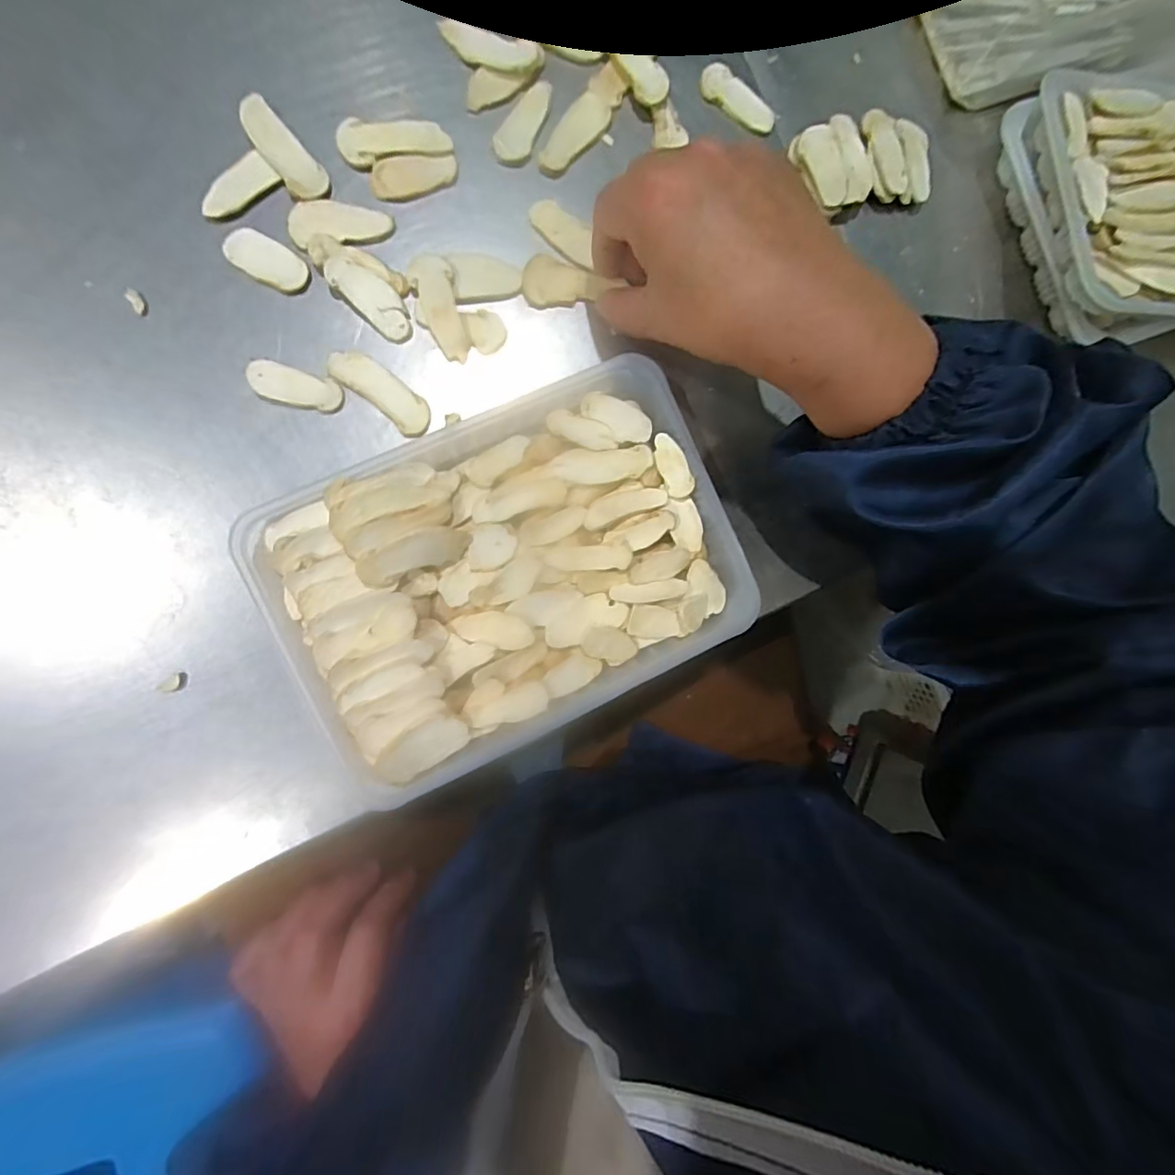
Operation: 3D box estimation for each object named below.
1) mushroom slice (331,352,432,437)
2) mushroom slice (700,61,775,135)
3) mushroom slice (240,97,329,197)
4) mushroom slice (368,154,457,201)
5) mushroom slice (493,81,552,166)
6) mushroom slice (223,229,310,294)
[{"bbox_3d":[-0.108,-0.104,0.287,0.055,0.004,0.021,38,84,-5],"label":"mushroom slice"},{"bbox_3d":[0.091,-0.292,0.328,0.049,0.005,0.023,31,85,-6],"label":"mushroom slice"},{"bbox_3d":[-0.157,-0.224,0.281,0.020,0.006,0.052,-41,94,-7],"label":"mushroom slice"},{"bbox_3d":[-0.093,-0.221,0.295,0.046,0.004,0.019,-20,110,-11],"label":"mushroom slice"},{"bbox_3d":[-0.035,-0.256,0.303,0.020,0.004,0.050,29,85,-6],"label":"mushroom slice"},{"bbox_3d":[-0.165,-0.168,0.282,0.041,0.004,0.022,29,85,-6],"label":"mushroom slice"}]

